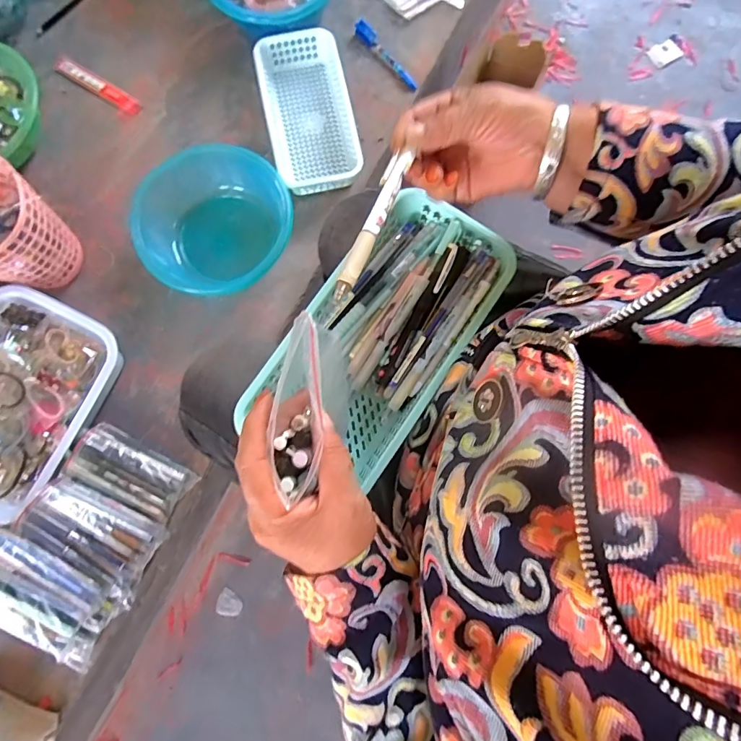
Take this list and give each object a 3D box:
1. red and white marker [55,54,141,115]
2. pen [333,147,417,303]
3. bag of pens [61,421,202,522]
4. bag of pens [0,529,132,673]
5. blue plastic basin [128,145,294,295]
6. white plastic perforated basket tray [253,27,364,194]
[{"bbox_3d":[-0.468,-0.489,0.758,0.173,0.006,0.029,31,82,6],"label":"red and white marker"},{"bbox_3d":[0.002,-0.096,0.285,0.012,0.006,0.121,20,72,5],"label":"pen"},{"bbox_3d":[-0.336,0.143,0.620,0.151,0.053,0.075,28,82,6],"label":"bag of pens"},{"bbox_3d":[-0.389,0.272,0.526,0.090,0.066,0.198,-44,112,-6],"label":"bag of pens"},{"bbox_3d":[-0.232,-0.219,0.670,0.192,0.080,0.220,44,84,8],"label":"blue plastic basin"},{"bbox_3d":[-0.099,-0.415,0.722,0.142,0.043,0.272,-14,80,-1],"label":"white plastic perforated basket tray"}]

